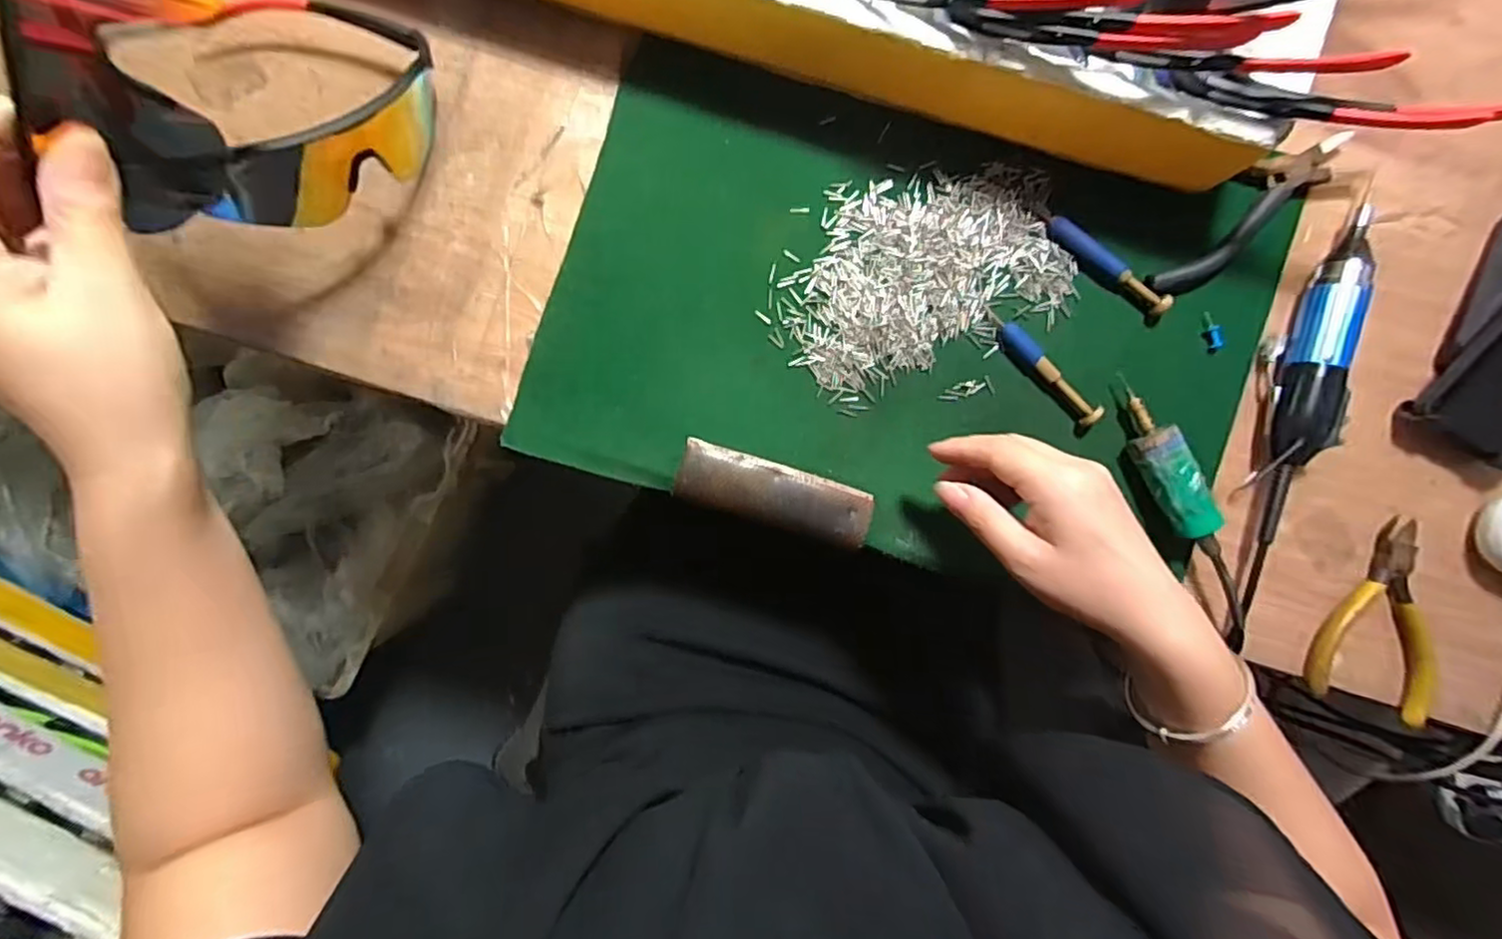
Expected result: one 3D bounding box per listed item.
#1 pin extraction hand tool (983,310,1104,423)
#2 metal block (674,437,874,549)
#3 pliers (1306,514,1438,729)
[{"bbox_3d":[0.178,-0.063,0.396,0.012,0.015,0.089,-45,93,-2],"label":"pin extraction hand tool"},{"bbox_3d":[0.015,0.016,0.392,0.117,0.007,0.037,17,90,-4],"label":"metal block"},{"bbox_3d":[0.416,0.098,0.419,0.087,0.013,0.121,21,90,-4],"label":"pliers"}]

